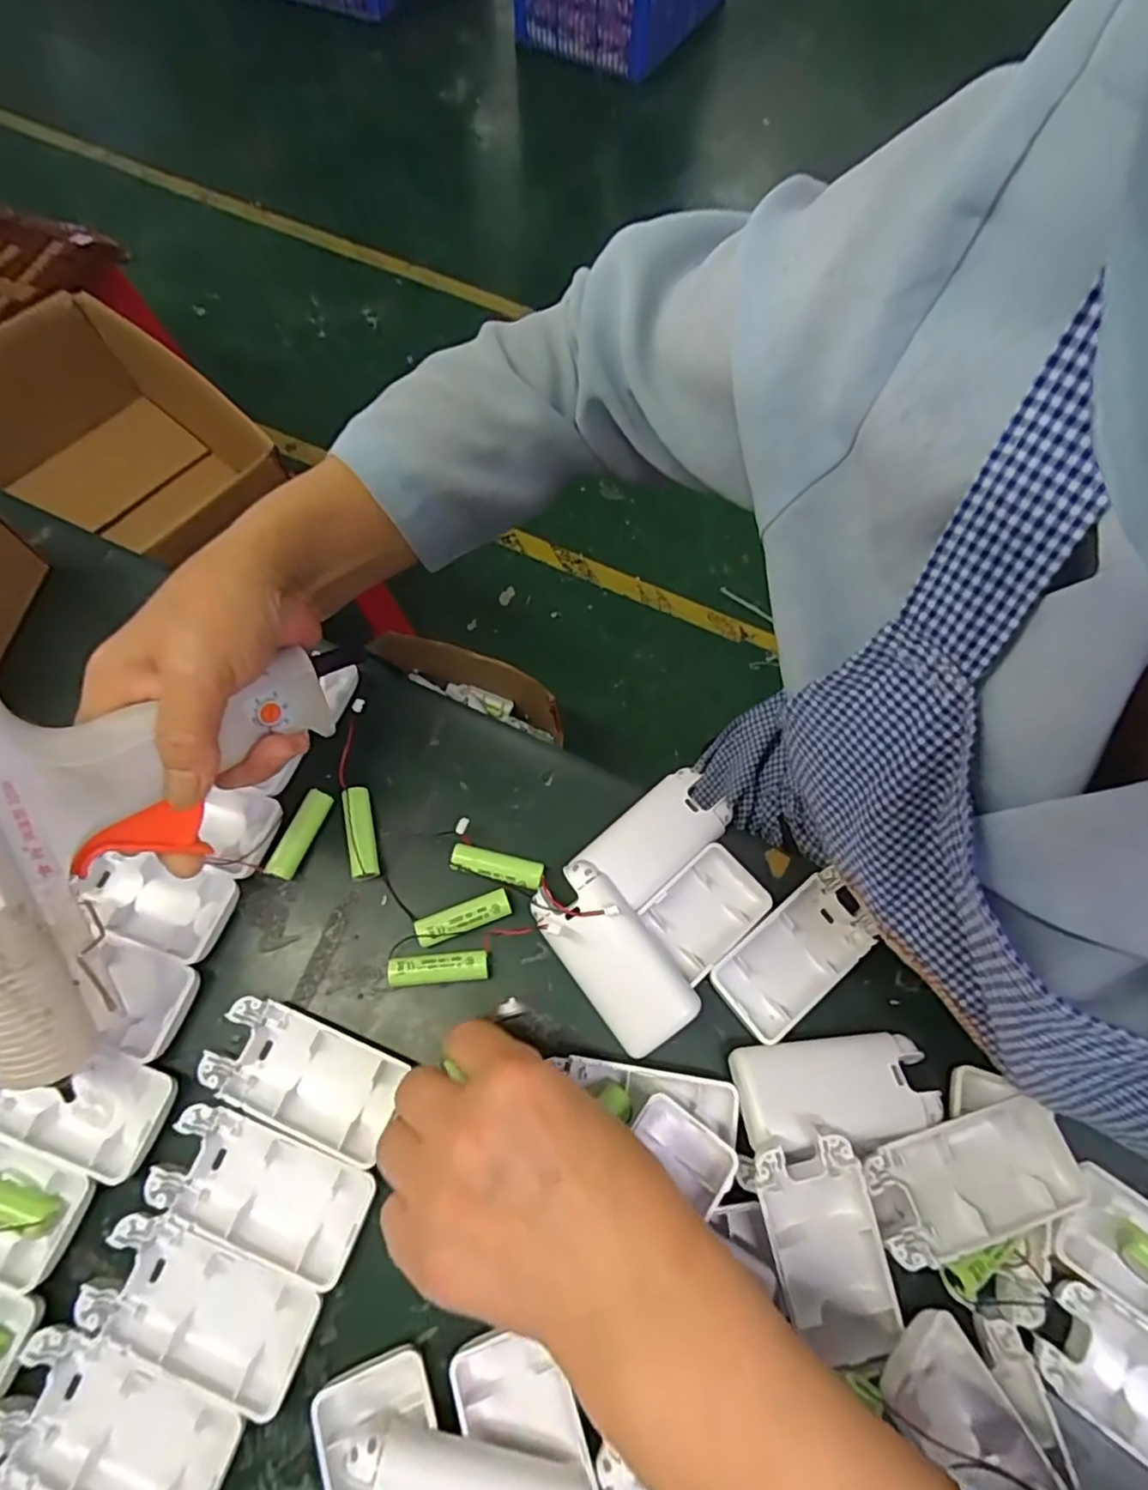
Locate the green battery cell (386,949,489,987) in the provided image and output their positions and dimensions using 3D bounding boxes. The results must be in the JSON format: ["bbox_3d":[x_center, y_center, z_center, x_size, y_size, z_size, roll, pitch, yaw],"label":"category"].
[{"bbox_3d":[-0.069,0.114,0.328,0.049,0.014,0.014,-3,68,-4],"label":"green battery cell"}]

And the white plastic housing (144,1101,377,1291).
[{"bbox_3d":[-0.138,0.198,0.289,0.095,0.011,0.045,20,68,6],"label":"white plastic housing"}]

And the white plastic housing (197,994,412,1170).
[{"bbox_3d":[-0.128,0.156,0.307,0.089,0.011,0.046,22,69,6],"label":"white plastic housing"}]

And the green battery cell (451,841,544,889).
[{"bbox_3d":[-0.041,0.065,0.347,0.049,0.013,0.015,12,68,3],"label":"green battery cell"}]

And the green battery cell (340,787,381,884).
[{"bbox_3d":[-0.117,0.049,0.352,0.014,0.012,0.051,-12,69,-7],"label":"green battery cell"}]

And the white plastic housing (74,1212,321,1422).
[{"bbox_3d":[-0.157,0.237,0.272,0.094,0.010,0.045,20,68,6],"label":"white plastic housing"}]

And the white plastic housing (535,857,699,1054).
[{"bbox_3d":[0.021,0.108,0.321,0.044,0.015,0.091,-39,80,-1],"label":"white plastic housing"}]

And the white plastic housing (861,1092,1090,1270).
[{"bbox_3d":[0.179,0.192,0.290,0.099,0.022,0.044,-14,69,-8],"label":"white plastic housing"}]

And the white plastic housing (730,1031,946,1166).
[{"bbox_3d":[0.124,0.162,0.304,0.093,0.014,0.044,-4,45,-6],"label":"white plastic housing"}]

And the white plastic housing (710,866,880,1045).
[{"bbox_3d":[0.115,0.108,0.334,0.088,0.011,0.046,-35,73,-15],"label":"white plastic housing"}]

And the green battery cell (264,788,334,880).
[{"bbox_3d":[-0.149,0.048,0.349,0.013,0.011,0.050,20,68,6],"label":"green battery cell"}]

